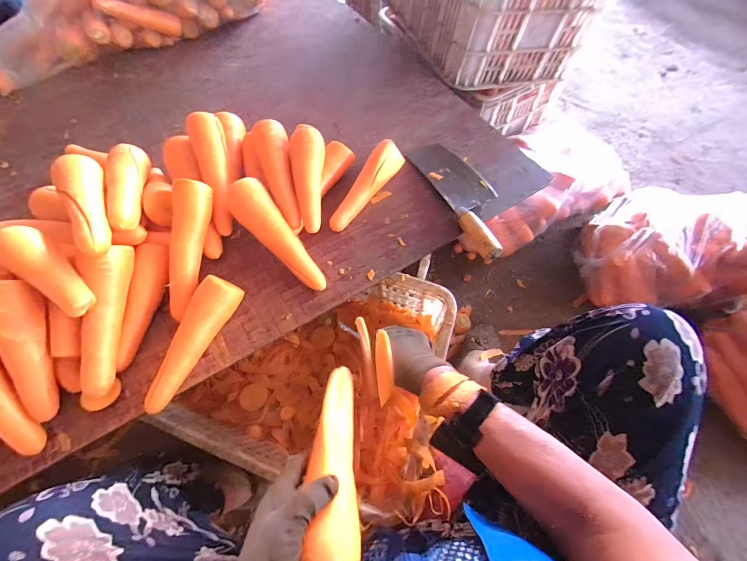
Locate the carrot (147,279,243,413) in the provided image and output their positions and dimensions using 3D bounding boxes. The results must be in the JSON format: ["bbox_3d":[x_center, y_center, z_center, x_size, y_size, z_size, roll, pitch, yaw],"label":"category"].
[{"bbox_3d":[-0.251,0.080,0.437,0.045,0.054,0.183,25,67,13],"label":"carrot"}]

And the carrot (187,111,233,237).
[{"bbox_3d":[-0.261,-0.178,0.527,0.058,0.041,0.216,-12,84,-5],"label":"carrot"}]

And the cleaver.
[{"bbox_3d":[0.162,-0.155,0.552,0.097,0.026,0.263,-22,65,-9],"label":"cleaver"}]

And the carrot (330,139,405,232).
[{"bbox_3d":[-0.018,-0.163,0.545,0.043,0.049,0.178,35,69,17],"label":"carrot"}]

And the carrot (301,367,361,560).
[{"bbox_3d":[-0.042,0.180,0.349,0.044,0.038,0.209,-5,33,-1],"label":"carrot"}]

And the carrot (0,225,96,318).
[{"bbox_3d":[-0.401,-0.011,0.392,0.138,0.042,0.049,46,71,-5],"label":"carrot"}]

